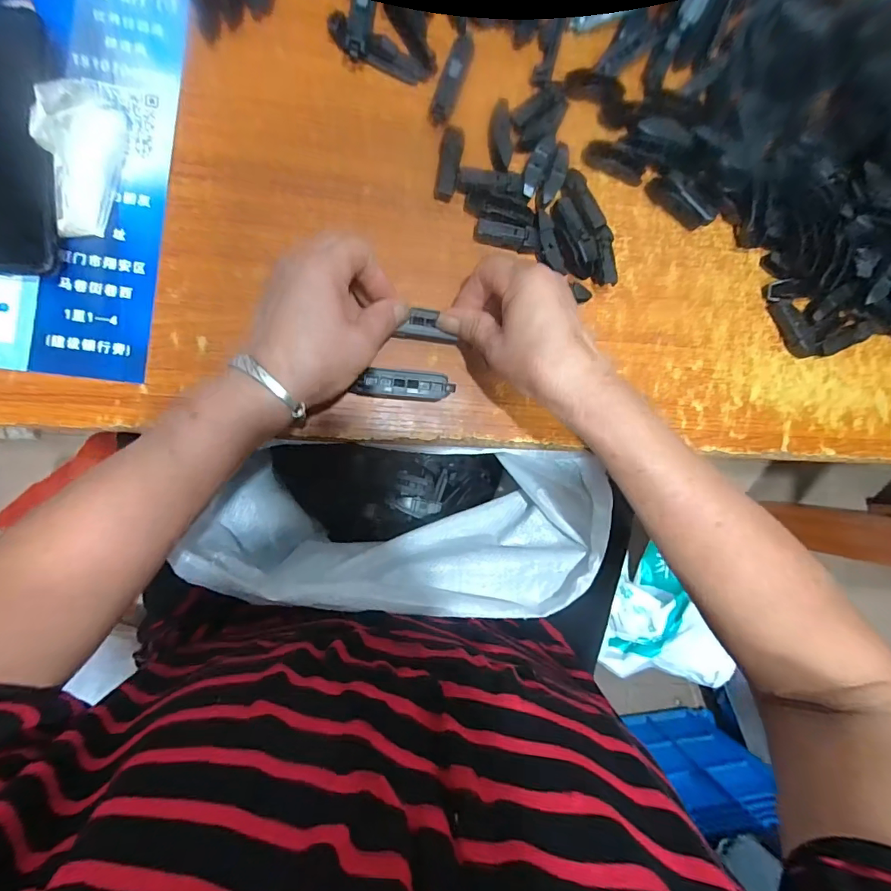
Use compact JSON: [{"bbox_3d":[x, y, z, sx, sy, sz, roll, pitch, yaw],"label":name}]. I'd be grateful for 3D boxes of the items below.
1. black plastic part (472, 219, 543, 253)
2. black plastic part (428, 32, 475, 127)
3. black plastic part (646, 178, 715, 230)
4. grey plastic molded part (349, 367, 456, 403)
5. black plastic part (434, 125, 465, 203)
[{"bbox_3d":[0.048,-0.159,0.354,0.049,0.011,0.016,6,87,-9],"label":"black plastic part"},{"bbox_3d":[0.006,-0.282,0.352,0.017,0.014,0.077,21,85,-8],"label":"black plastic part"},{"bbox_3d":[0.189,-0.196,0.375,0.057,0.013,0.015,37,83,-6],"label":"black plastic part"},{"bbox_3d":[-0.030,-0.043,0.337,0.070,0.020,0.020,5,88,-9],"label":"grey plastic molded part"},{"bbox_3d":[0.002,-0.210,0.345,0.016,0.008,0.054,11,87,-9],"label":"black plastic part"}]

